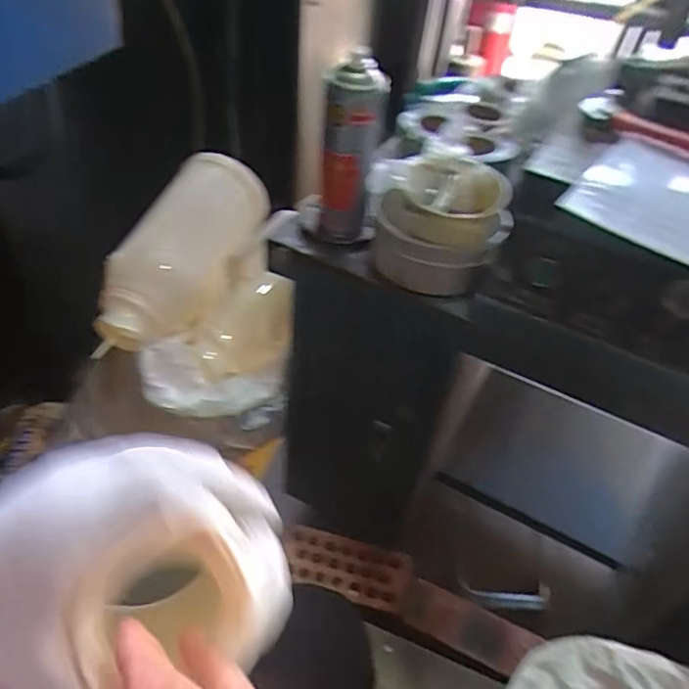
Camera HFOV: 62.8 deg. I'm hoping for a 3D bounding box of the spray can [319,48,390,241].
[{"bbox_3d":[0.003,-0.203,0.630,0.066,0.202,0.075,9,44,2],"label":"spray can"}]

